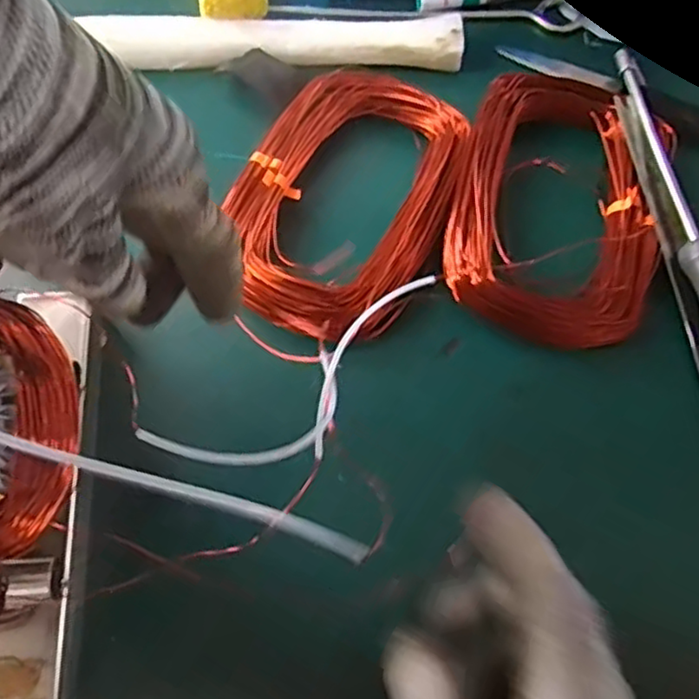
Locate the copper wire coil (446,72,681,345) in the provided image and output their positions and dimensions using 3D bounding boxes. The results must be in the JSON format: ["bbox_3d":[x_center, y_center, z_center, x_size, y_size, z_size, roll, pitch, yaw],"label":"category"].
[{"bbox_3d":[0.123,-0.089,0.397,0.116,0.021,0.170,14,67,6],"label":"copper wire coil"}]

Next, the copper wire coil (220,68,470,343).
[{"bbox_3d":[-0.004,-0.089,0.397,0.118,0.021,0.176,18,68,8],"label":"copper wire coil"}]

